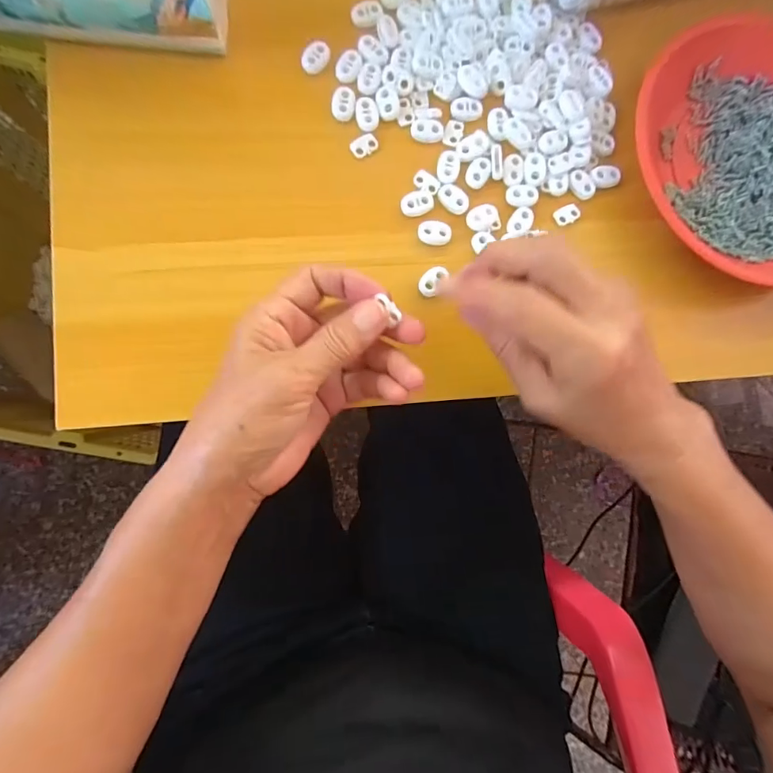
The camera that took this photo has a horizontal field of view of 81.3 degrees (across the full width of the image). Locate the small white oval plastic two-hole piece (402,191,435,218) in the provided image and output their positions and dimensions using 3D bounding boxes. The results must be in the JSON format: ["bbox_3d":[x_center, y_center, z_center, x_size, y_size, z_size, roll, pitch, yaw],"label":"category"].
[{"bbox_3d":[0.021,-0.124,0.304,0.022,0.005,0.015,-22,87,-9],"label":"small white oval plastic two-hole piece"}]

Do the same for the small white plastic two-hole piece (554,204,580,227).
[{"bbox_3d":[0.128,-0.121,0.317,0.018,0.004,0.013,-26,88,-9],"label":"small white plastic two-hole piece"}]

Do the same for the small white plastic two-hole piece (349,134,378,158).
[{"bbox_3d":[-0.015,-0.163,0.305,0.018,0.004,0.011,-33,89,-9],"label":"small white plastic two-hole piece"}]

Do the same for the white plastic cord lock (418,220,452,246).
[{"bbox_3d":[0.033,-0.104,0.304,0.022,0.005,0.016,7,83,-7],"label":"white plastic cord lock"}]

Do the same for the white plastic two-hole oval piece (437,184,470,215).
[{"bbox_3d":[0.046,-0.128,0.307,0.023,0.004,0.016,43,81,-1],"label":"white plastic two-hole oval piece"}]

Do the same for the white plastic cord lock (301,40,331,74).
[{"bbox_3d":[-0.047,-0.221,0.302,0.014,0.006,0.022,40,81,-2],"label":"white plastic cord lock"}]

